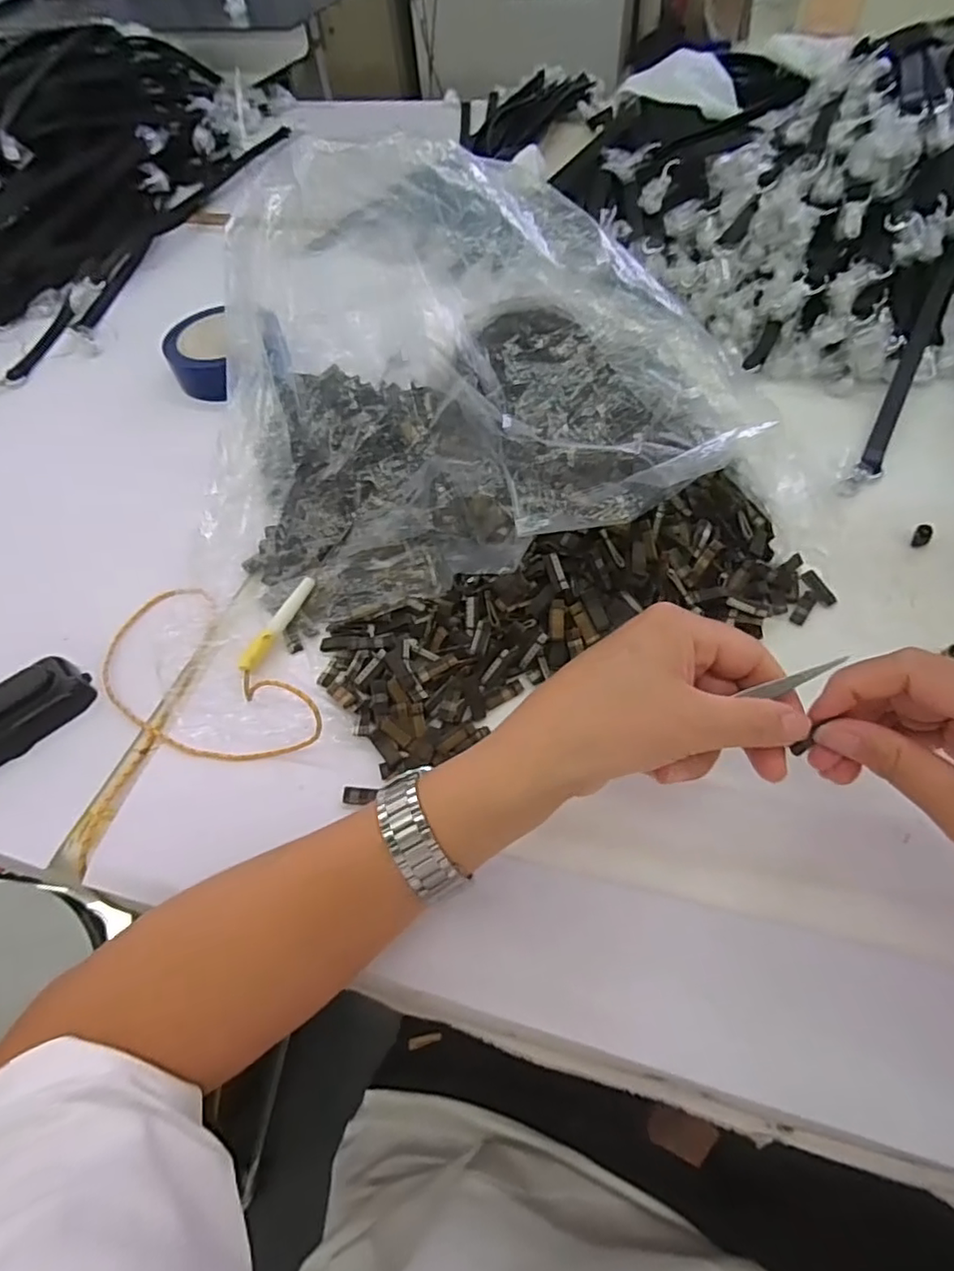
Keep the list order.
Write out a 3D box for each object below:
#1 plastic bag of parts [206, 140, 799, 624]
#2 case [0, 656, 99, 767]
[{"bbox_3d":[0.011,-0.176,0.437,0.412,0.169,0.252,-9,57,-1],"label":"plastic bag of parts"},{"bbox_3d":[-0.310,0.055,0.393,0.041,0.024,0.103,38,67,25],"label":"case"}]

